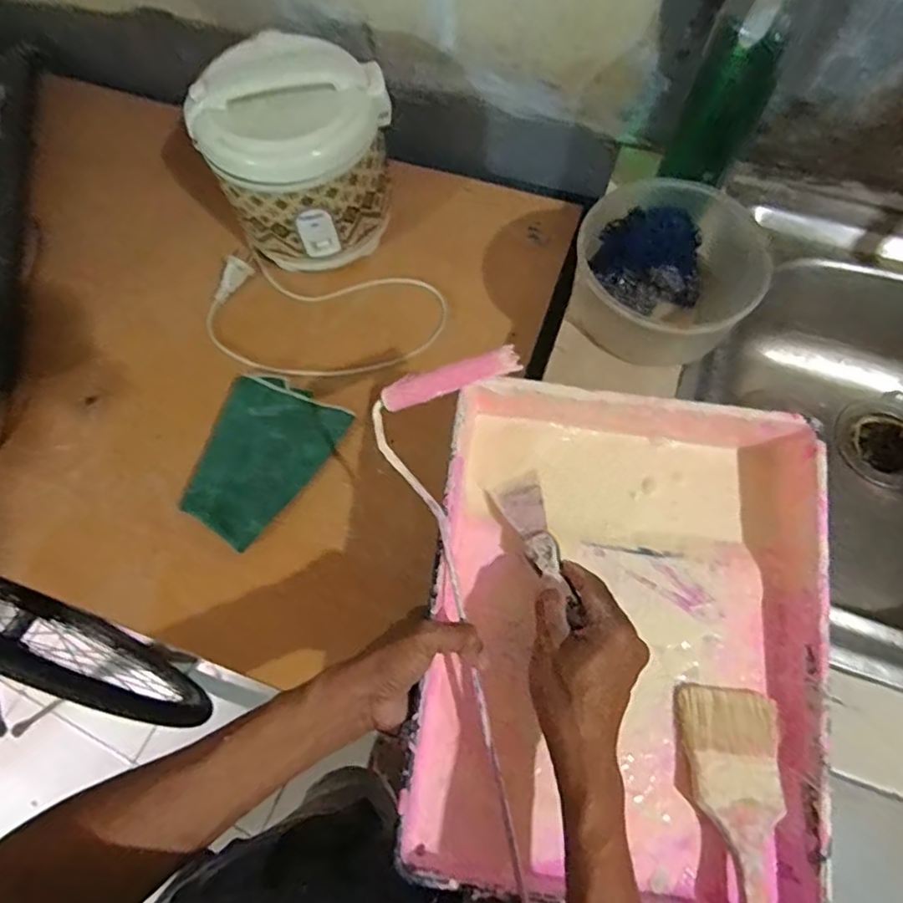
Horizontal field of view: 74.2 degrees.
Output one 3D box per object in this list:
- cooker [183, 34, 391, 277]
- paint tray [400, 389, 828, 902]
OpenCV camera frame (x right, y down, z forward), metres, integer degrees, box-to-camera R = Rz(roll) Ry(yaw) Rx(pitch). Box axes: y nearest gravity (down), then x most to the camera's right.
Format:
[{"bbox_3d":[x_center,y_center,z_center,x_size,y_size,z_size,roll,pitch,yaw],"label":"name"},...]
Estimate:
[{"bbox_3d":[-0.164,-0.320,0.670,0.163,0.189,0.171,-1,70,2],"label":"cooker"},{"bbox_3d":[0.123,0.131,0.441,0.271,0.067,0.347,8,70,5],"label":"paint tray"}]

